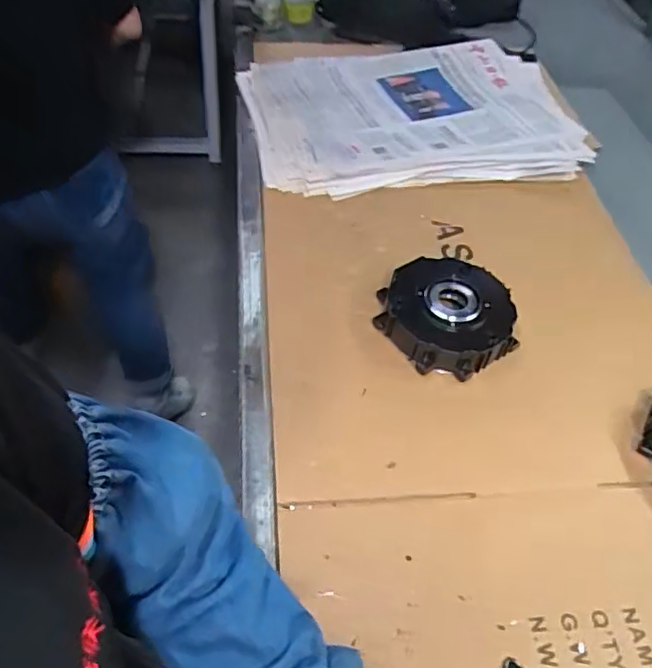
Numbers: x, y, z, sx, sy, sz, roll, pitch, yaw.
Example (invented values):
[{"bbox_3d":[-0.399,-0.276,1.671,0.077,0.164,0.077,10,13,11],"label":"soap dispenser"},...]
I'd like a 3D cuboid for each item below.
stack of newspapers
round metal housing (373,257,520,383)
[{"bbox_3d":[0.171,-0.425,1.110,0.652,0.056,0.434,-7,53,-13],"label":"stack of newspapers"},{"bbox_3d":[0.164,-0.025,0.795,0.165,0.060,0.172,3,51,-4],"label":"round metal housing"}]

